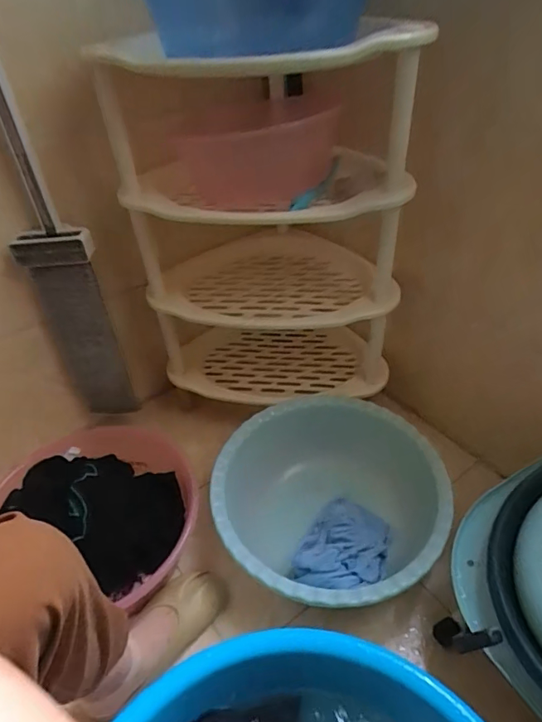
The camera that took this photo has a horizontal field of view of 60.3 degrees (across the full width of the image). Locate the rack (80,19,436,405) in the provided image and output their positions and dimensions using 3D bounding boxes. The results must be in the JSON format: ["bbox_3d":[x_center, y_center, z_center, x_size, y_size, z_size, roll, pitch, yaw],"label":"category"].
[{"bbox_3d":[-0.015,-0.216,0.846,0.454,0.595,0.306,-3,40,2],"label":"rack"}]

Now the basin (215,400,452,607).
[{"bbox_3d":[0.093,0.236,0.786,0.352,0.129,0.360,-3,40,2],"label":"basin"}]

